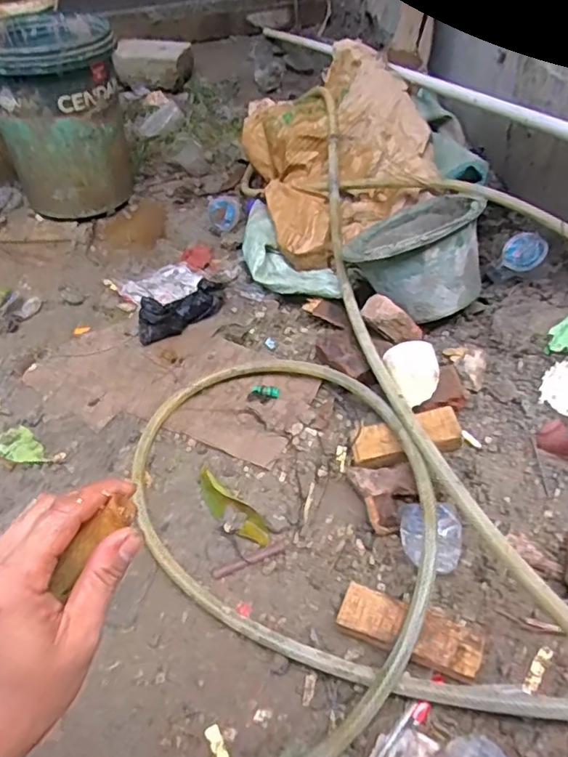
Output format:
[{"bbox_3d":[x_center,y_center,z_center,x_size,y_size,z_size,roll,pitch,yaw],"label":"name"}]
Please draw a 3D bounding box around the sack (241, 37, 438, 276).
[{"bbox_3d":[0.114,-0.509,1.288,0.341,0.248,0.479,-10,48,-6],"label":"sack"}]

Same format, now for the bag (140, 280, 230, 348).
[{"bbox_3d":[-0.192,-0.147,1.133,0.074,0.069,0.226,31,56,27],"label":"bag"}]

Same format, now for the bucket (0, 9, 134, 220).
[{"bbox_3d":[-0.523,-0.620,1.390,0.274,0.374,0.316,-13,49,-8],"label":"bucket"}]

